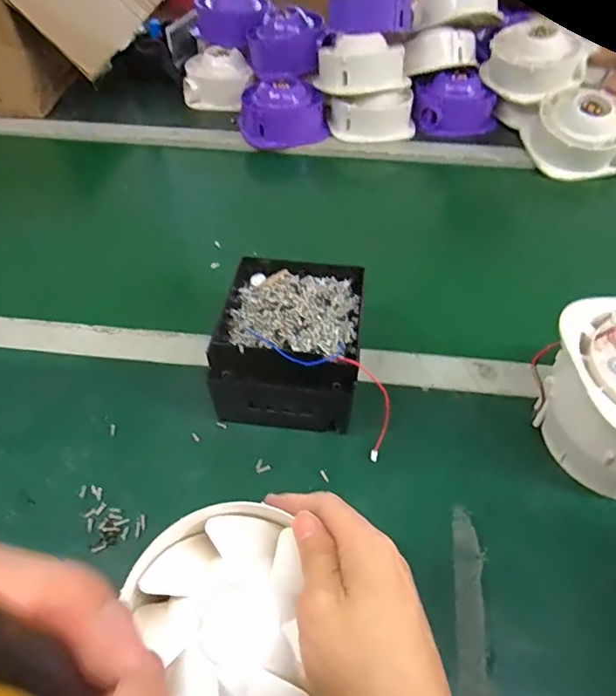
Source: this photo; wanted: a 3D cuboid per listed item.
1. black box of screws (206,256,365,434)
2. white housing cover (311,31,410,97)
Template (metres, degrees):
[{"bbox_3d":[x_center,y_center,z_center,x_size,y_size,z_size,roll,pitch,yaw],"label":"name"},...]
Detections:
[{"bbox_3d":[-0.016,-0.009,0.443,0.116,0.074,0.146,5,47,2],"label":"black box of screws"},{"bbox_3d":[0.079,-0.421,0.739,0.145,0.063,0.081,11,49,8],"label":"white housing cover"}]

